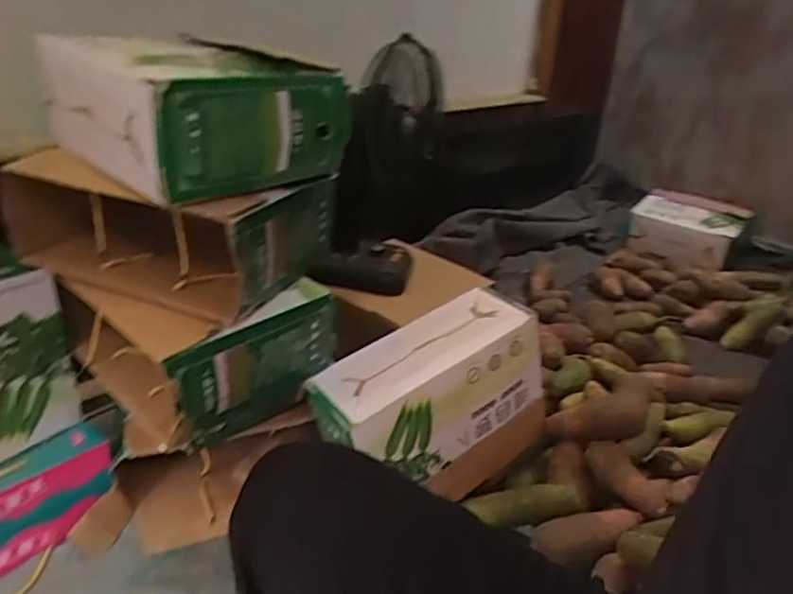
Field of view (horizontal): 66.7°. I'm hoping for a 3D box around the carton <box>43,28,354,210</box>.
[{"bbox_3d":[-0.277,-0.261,0.821,0.278,0.145,0.340,-19,35,-41],"label":"carton"}]

